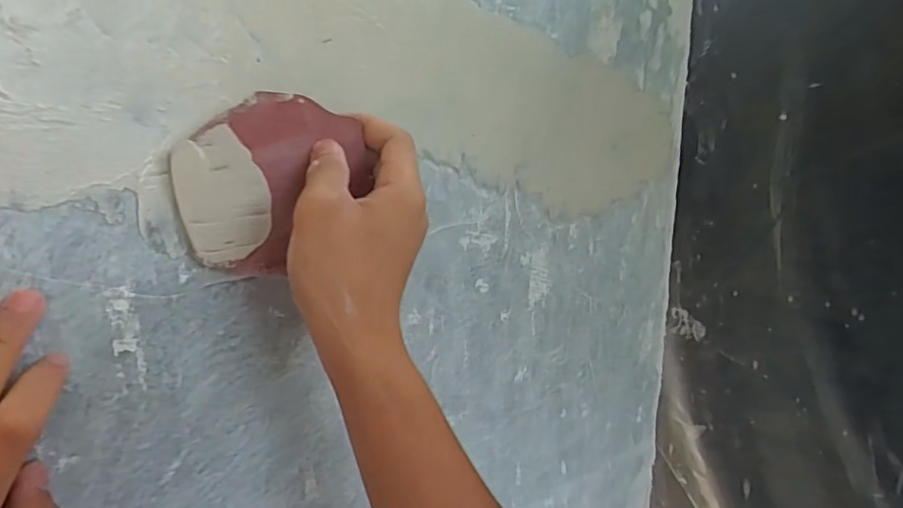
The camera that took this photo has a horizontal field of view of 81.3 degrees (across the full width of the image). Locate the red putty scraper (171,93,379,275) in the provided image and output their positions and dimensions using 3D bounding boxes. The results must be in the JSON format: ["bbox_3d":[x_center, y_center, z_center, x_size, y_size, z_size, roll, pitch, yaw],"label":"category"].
[{"bbox_3d":[-0.094,-0.037,0.285,0.098,0.091,0.012,0,7,-20],"label":"red putty scraper"}]

